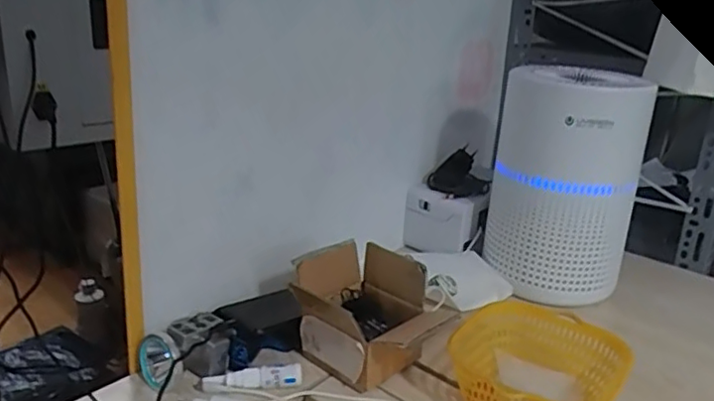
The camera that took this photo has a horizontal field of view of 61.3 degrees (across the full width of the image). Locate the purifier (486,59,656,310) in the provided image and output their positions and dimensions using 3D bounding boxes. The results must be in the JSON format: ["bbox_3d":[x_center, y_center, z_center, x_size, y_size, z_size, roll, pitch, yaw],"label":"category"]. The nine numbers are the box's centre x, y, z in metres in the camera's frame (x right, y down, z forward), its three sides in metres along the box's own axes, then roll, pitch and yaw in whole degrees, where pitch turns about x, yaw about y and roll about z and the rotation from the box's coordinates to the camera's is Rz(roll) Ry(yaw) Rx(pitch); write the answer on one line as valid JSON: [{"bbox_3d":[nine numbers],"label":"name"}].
[{"bbox_3d":[0.302,-0.027,0.883,0.196,0.298,0.158,10,22,15],"label":"purifier"}]

